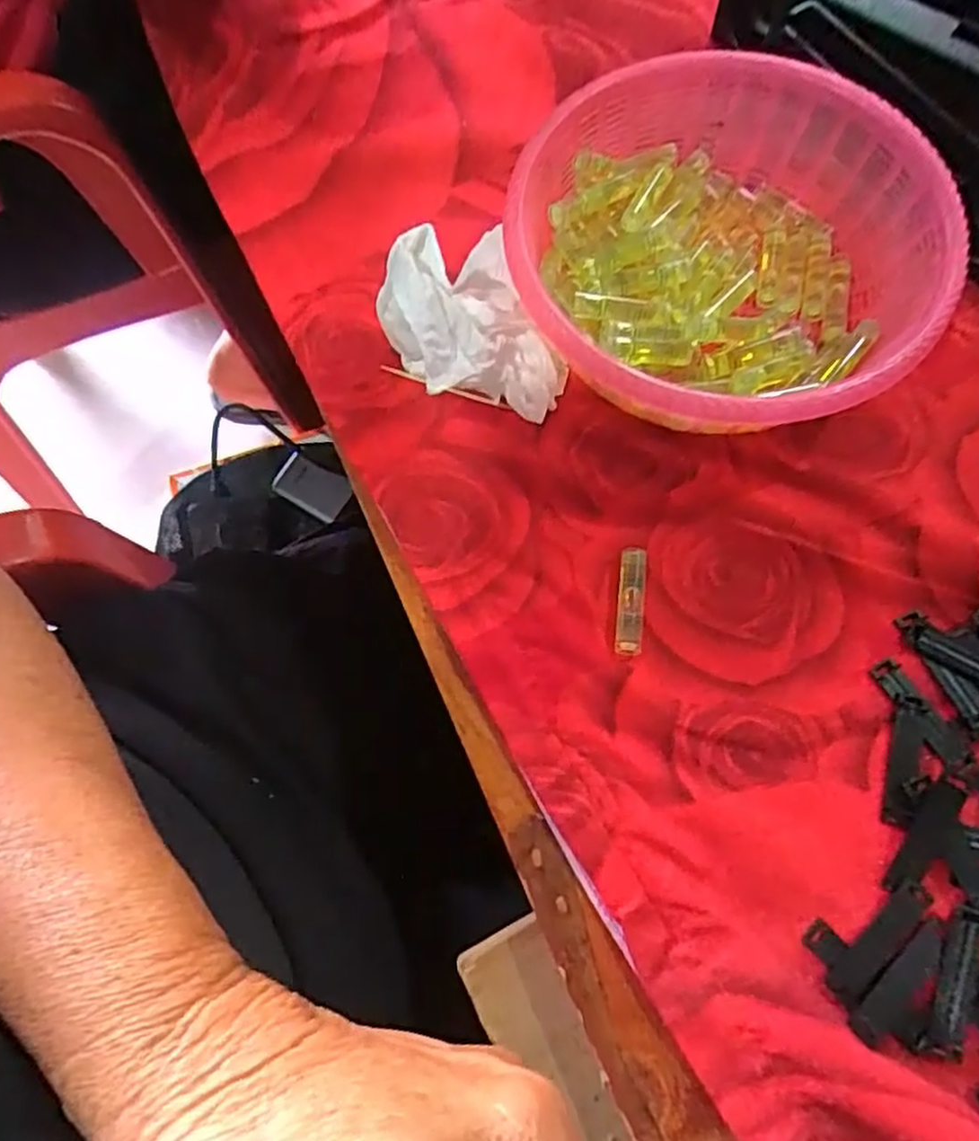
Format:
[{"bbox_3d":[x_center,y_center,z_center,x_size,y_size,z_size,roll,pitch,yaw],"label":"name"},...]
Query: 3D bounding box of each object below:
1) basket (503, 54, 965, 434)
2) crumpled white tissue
[{"bbox_3d":[0.095,-0.127,0.295,0.169,0.047,0.162,0,72,1],"label":"basket"},{"bbox_3d":[-0.007,-0.102,0.281,0.063,0.058,0.081,-29,73,-8],"label":"crumpled white tissue"}]

